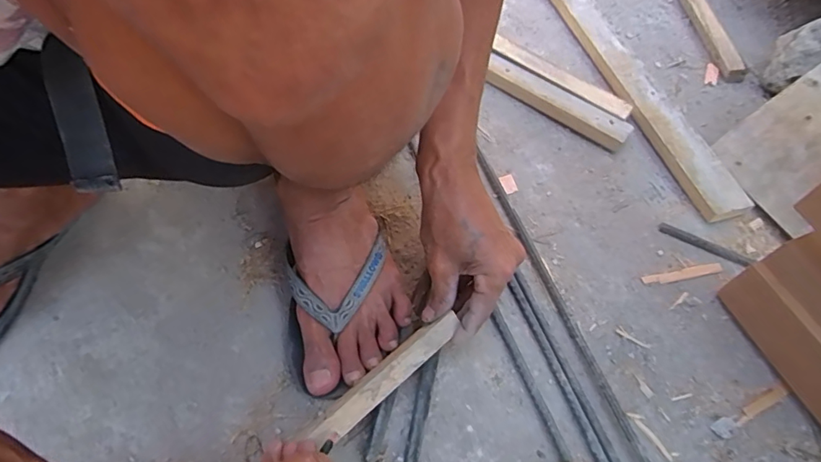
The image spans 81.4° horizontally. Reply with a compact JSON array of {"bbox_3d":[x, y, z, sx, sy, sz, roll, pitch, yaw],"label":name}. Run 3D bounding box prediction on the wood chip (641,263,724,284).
[{"bbox_3d":[0.291,0.046,0.511,0.085,0.006,0.012,-9,58,-5],"label":"wood chip"}]

